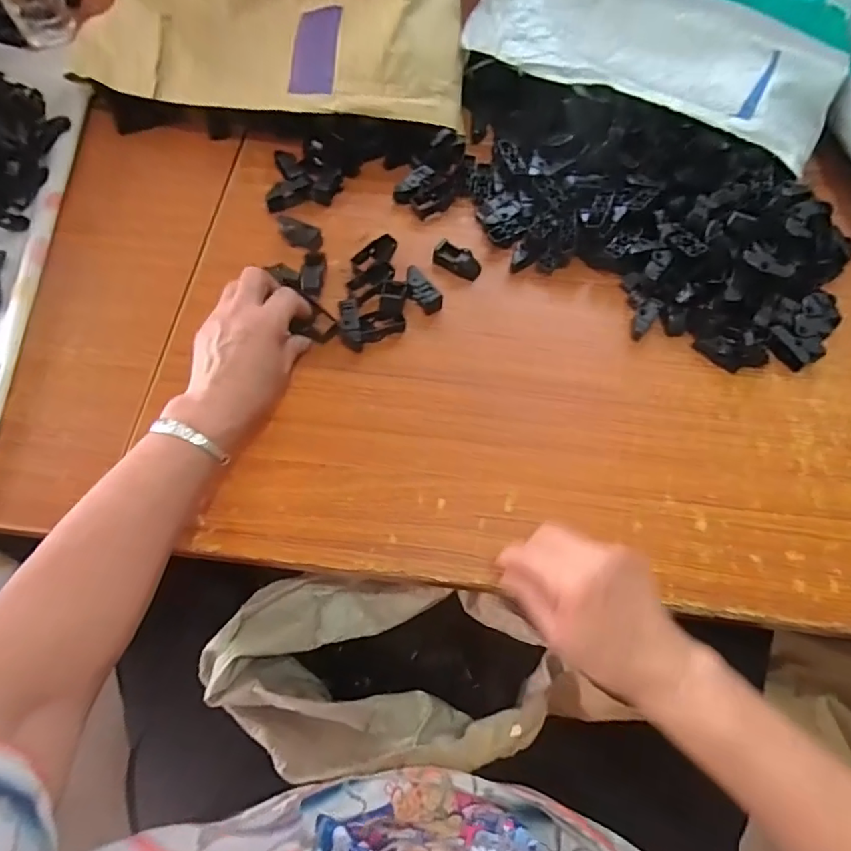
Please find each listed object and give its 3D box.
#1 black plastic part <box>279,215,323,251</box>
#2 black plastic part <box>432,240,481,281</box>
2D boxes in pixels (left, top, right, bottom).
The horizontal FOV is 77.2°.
[{"bbox_3d":[-0.133,-0.198,0.551,0.047,0.022,0.024,22,68,9],"label":"black plastic part"},{"bbox_3d":[0.033,-0.167,0.547,0.048,0.021,0.026,25,68,11],"label":"black plastic part"}]

